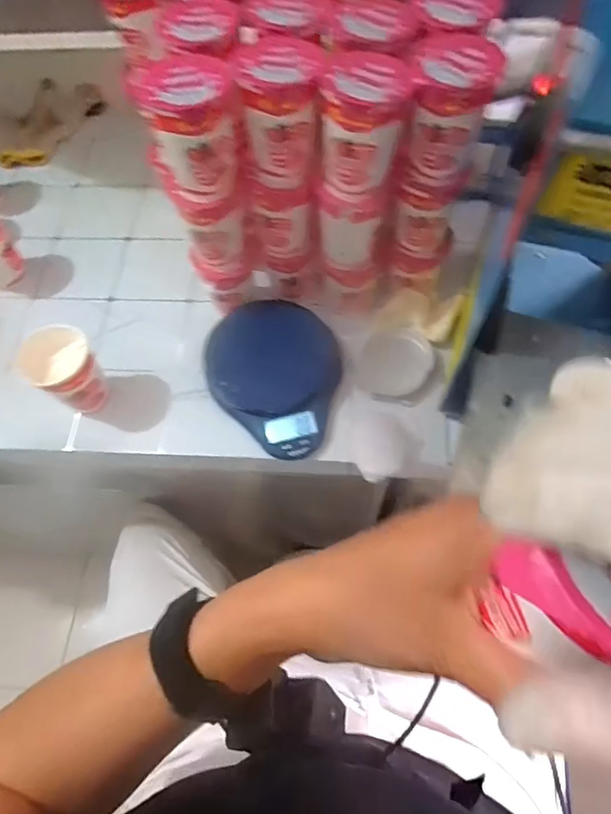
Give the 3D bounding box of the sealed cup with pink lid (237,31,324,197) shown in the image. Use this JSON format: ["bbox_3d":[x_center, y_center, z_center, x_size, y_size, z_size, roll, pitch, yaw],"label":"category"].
[{"bbox_3d":[-0.016,-0.241,0.419,0.060,0.089,0.061,-1,64,3],"label":"sealed cup with pink lid"}]

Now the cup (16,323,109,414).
[{"bbox_3d":[-0.242,-0.036,0.514,0.066,0.078,0.062,-1,64,3],"label":"cup"}]

